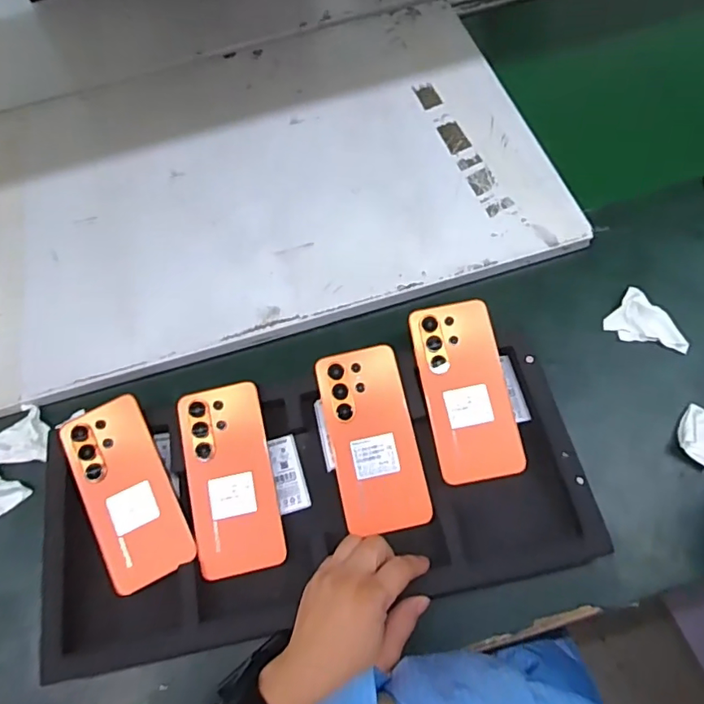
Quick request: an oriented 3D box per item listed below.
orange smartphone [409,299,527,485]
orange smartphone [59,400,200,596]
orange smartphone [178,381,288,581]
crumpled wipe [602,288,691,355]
[{"bbox_3d":[0.112,0.035,0.516,0.083,0.006,0.174,-9,75,-2],"label":"orange smartphone"},{"bbox_3d":[-0.208,0.127,0.487,0.077,0.008,0.168,-25,72,-15],"label":"orange smartphone"},{"bbox_3d":[-0.113,0.115,0.491,0.077,0.006,0.170,-13,71,-6],"label":"orange smartphone"},{"bbox_3d":[0.321,-0.027,0.568,0.081,0.014,0.057,37,72,17],"label":"crumpled wipe"}]

